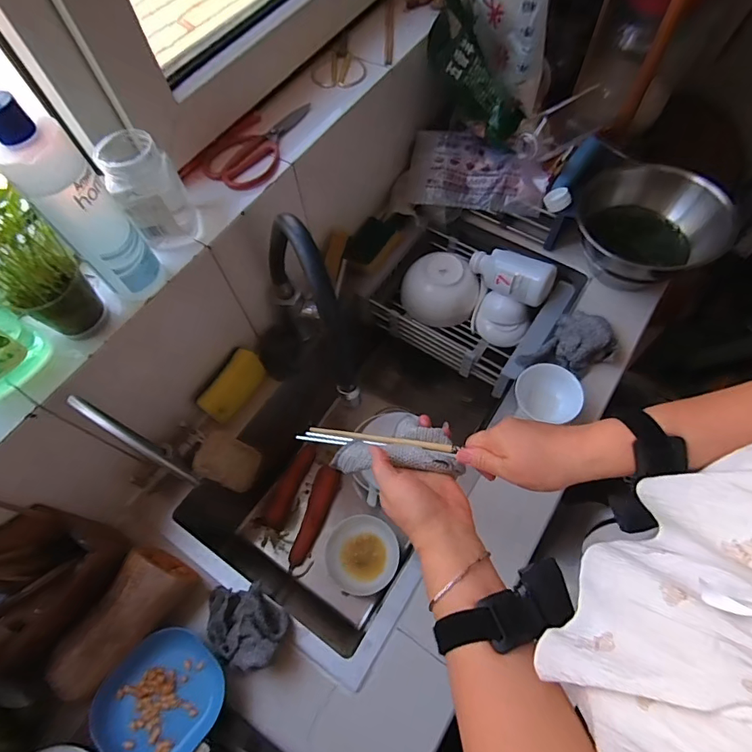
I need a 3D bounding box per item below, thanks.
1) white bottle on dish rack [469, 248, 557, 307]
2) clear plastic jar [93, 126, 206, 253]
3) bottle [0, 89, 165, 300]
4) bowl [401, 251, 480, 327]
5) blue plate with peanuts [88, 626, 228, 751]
[{"bbox_3d":[0.236,-0.181,0.804,0.153,0.059,0.062,30,69,17],"label":"white bottle on dish rack"},{"bbox_3d":[-0.261,-0.215,0.524,0.069,0.109,0.082,-28,66,-11],"label":"clear plastic jar"},{"bbox_3d":[-0.284,-0.163,0.434,0.065,0.201,0.059,-38,68,-15],"label":"bottle"},{"bbox_3d":[0.122,-0.173,0.864,0.140,0.071,0.127,-1,64,2],"label":"bowl"},{"bbox_3d":[-0.248,0.376,0.519,0.128,0.025,0.134,29,69,16],"label":"blue plate with peanuts"}]

